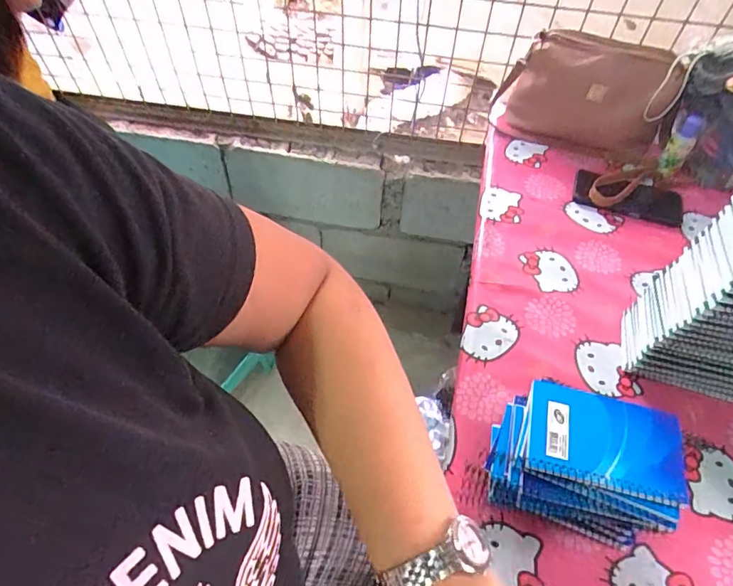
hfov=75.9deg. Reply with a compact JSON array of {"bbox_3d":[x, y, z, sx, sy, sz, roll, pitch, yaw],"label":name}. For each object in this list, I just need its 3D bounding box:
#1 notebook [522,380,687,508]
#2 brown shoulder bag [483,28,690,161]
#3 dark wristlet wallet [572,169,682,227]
[{"bbox_3d":[0.212,0.132,0.423,0.127,0.012,0.084,10,60,11],"label":"notebook"},{"bbox_3d":[0.370,-0.342,0.809,0.268,0.154,0.103,10,54,6],"label":"brown shoulder bag"},{"bbox_3d":[0.426,-0.159,0.770,0.162,0.017,0.090,18,55,11],"label":"dark wristlet wallet"}]

